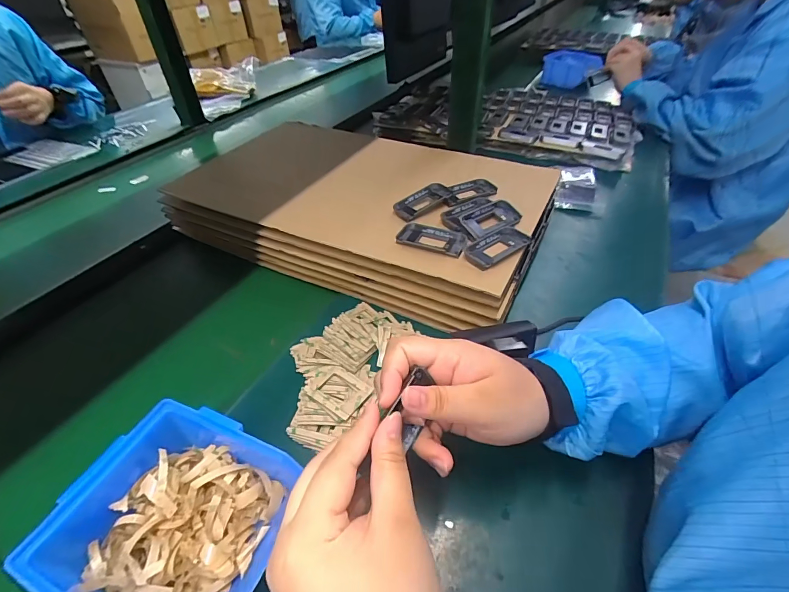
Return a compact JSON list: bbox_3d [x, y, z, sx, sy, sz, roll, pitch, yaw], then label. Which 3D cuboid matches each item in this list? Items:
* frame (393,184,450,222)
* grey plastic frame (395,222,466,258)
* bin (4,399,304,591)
[{"bbox_3d":[0.038,-0.123,0.497,0.079,0.016,0.043,-25,47,-22],"label":"frame"},{"bbox_3d":[0.043,-0.066,0.440,0.078,0.010,0.041,15,46,19],"label":"grey plastic frame"},{"bbox_3d":[-0.150,0.156,0.264,0.142,0.068,0.130,11,45,15],"label":"bin"}]

